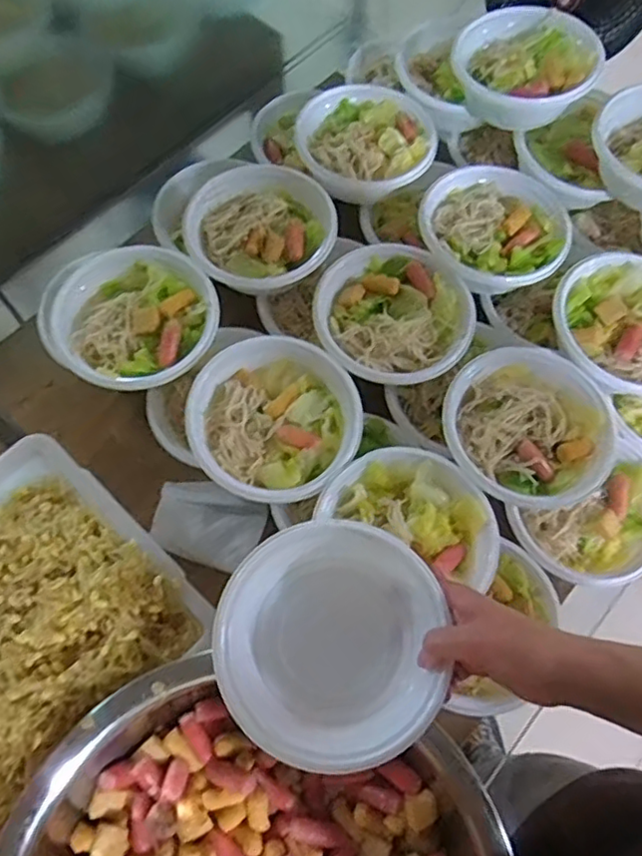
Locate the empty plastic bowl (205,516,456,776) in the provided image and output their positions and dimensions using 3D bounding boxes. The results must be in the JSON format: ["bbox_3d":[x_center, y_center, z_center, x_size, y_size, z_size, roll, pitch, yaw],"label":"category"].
[{"bbox_3d":[0.008,0.156,0.470,0.166,0.053,0.160,0,68,0],"label":"empty plastic bowl"}]

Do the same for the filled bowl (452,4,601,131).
[{"bbox_3d":[0.225,-0.397,0.717,0.155,0.081,0.118,7,68,3],"label":"filled bowl"}]

